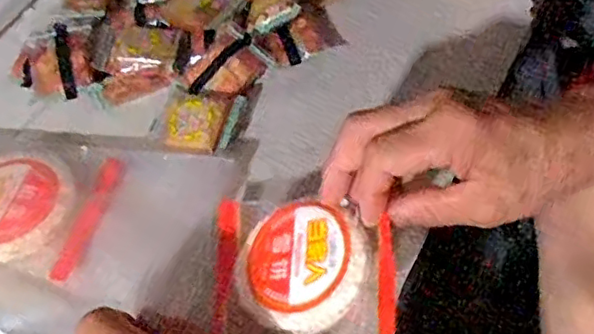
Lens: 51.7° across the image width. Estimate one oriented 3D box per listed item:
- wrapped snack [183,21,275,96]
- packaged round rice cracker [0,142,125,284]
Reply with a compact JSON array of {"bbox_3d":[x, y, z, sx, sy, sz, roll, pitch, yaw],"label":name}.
[{"bbox_3d":[-0.052,-0.075,0.436,0.044,0.012,0.058,36,61,28],"label":"wrapped snack"},{"bbox_3d":[-0.177,0.020,0.391,0.117,0.010,0.094,7,52,9],"label":"packaged round rice cracker"}]

